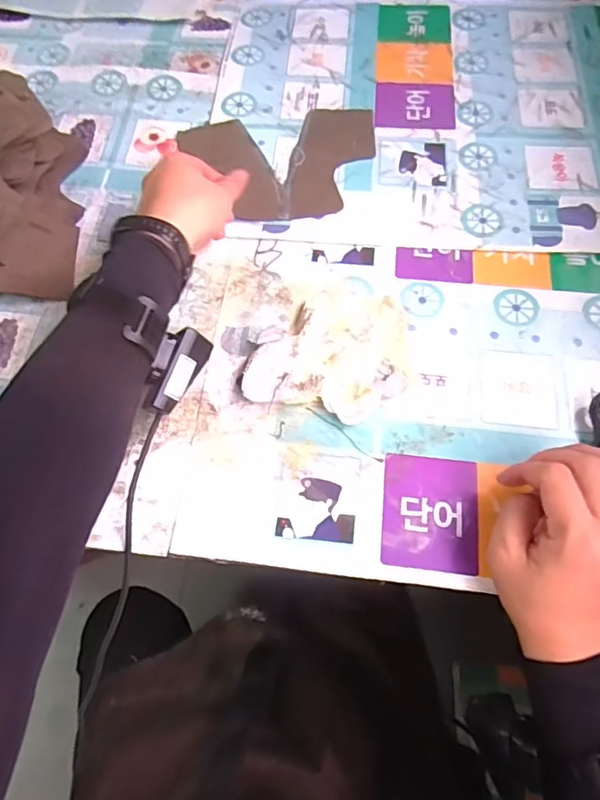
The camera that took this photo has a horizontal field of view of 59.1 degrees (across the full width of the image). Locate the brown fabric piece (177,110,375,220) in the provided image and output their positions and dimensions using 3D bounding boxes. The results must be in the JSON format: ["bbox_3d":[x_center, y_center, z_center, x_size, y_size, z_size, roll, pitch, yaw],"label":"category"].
[{"bbox_3d":[-0.017,-0.243,0.543,0.197,0.009,0.143,-10,66,-1],"label":"brown fabric piece"}]

